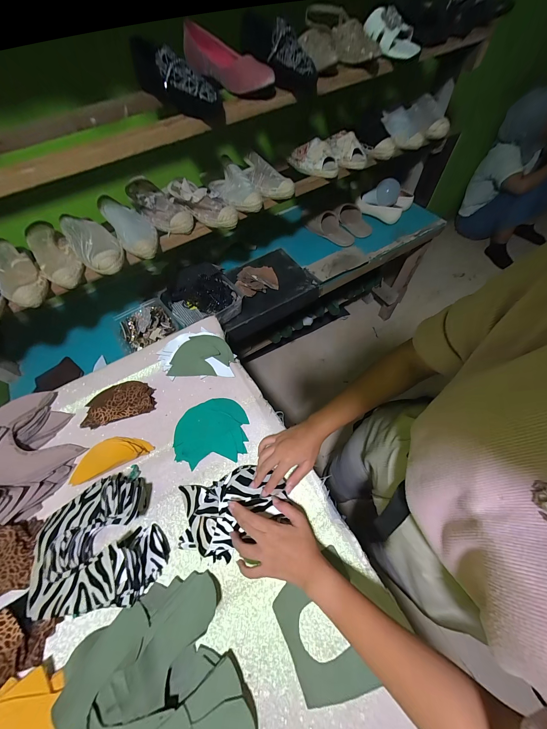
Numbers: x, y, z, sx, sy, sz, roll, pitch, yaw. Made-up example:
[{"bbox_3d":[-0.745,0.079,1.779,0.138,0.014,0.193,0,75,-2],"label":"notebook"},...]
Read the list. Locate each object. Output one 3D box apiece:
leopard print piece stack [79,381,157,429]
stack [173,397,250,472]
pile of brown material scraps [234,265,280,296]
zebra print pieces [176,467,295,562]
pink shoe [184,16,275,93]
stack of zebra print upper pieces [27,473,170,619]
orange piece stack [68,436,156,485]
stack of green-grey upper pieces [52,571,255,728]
[{"bbox_3d":[-0.324,0.079,0.538,0.135,0.015,0.078,-19,61,-8],"label":"leopard print piece stack"},{"bbox_3d":[-0.123,0.125,0.502,0.136,0.029,0.122,-7,61,-2],"label":"stack"},{"bbox_3d":[-0.056,-0.281,0.848,0.135,0.026,0.120,-12,61,-4],"label":"pile of brown material scraps"},{"bbox_3d":[-0.066,0.242,0.427,0.180,0.032,0.120,-14,62,-6],"label":"zebra print pieces"},{"bbox_3d":[-0.098,-0.623,0.527,0.054,0.082,0.268,-35,66,-17],"label":"pink shoe"},{"bbox_3d":[-0.278,0.279,0.392,0.177,0.046,0.185,-26,63,-12],"label":"stack of zebra print upper pieces"},{"bbox_3d":[-0.309,0.170,0.481,0.139,0.029,0.060,-26,63,-12],"label":"orange piece stack"},{"bbox_3d":[-0.139,0.426,0.324,0.200,0.045,0.223,-32,65,-15],"label":"stack of green-grey upper pieces"}]

